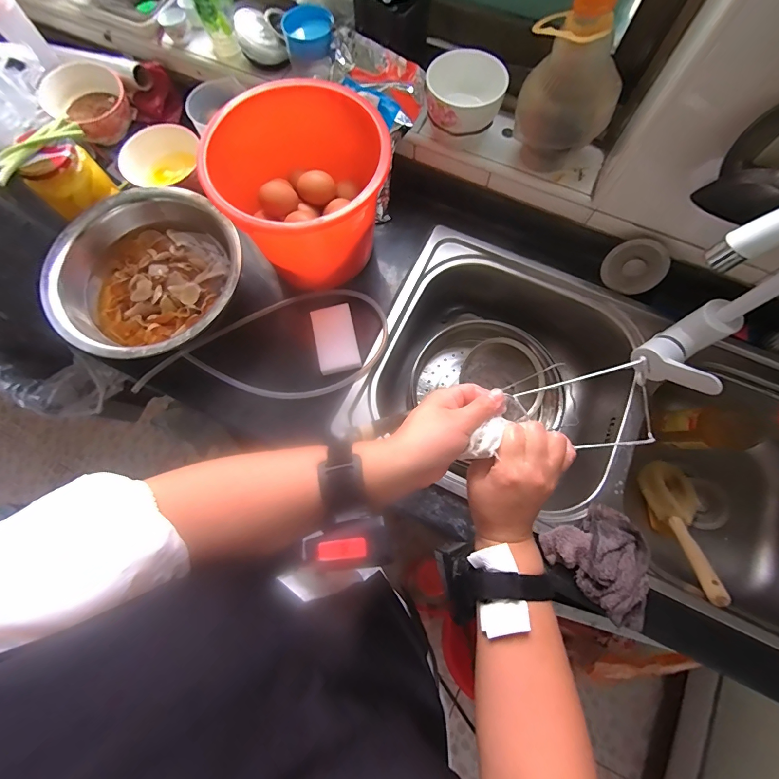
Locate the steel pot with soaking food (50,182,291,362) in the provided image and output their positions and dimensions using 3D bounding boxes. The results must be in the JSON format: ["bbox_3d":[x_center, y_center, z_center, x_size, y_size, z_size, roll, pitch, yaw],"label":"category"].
[{"bbox_3d":[-0.341,-0.159,0.549,0.262,0.093,0.248,0,74,0],"label":"steel pot with soaking food"}]

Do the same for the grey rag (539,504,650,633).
[{"bbox_3d":[0.280,0.225,0.459,0.109,0.040,0.140,-23,75,-6],"label":"grey rag"}]

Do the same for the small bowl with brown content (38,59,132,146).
[{"bbox_3d":[-0.518,-0.504,0.647,0.115,0.065,0.123,0,74,0],"label":"small bowl with brown content"}]

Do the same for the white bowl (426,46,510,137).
[{"bbox_3d":[0.101,-0.399,0.497,0.096,0.049,0.096,0,74,0],"label":"white bowl"}]

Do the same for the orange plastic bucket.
[{"bbox_3d":[-0.114,-0.268,0.506,0.210,0.159,0.200,0,74,0],"label":"orange plastic bucket"}]

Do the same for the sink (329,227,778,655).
[{"bbox_3d":[0.344,0.066,0.600,0.765,0.185,0.380,26,76,7],"label":"sink"}]

